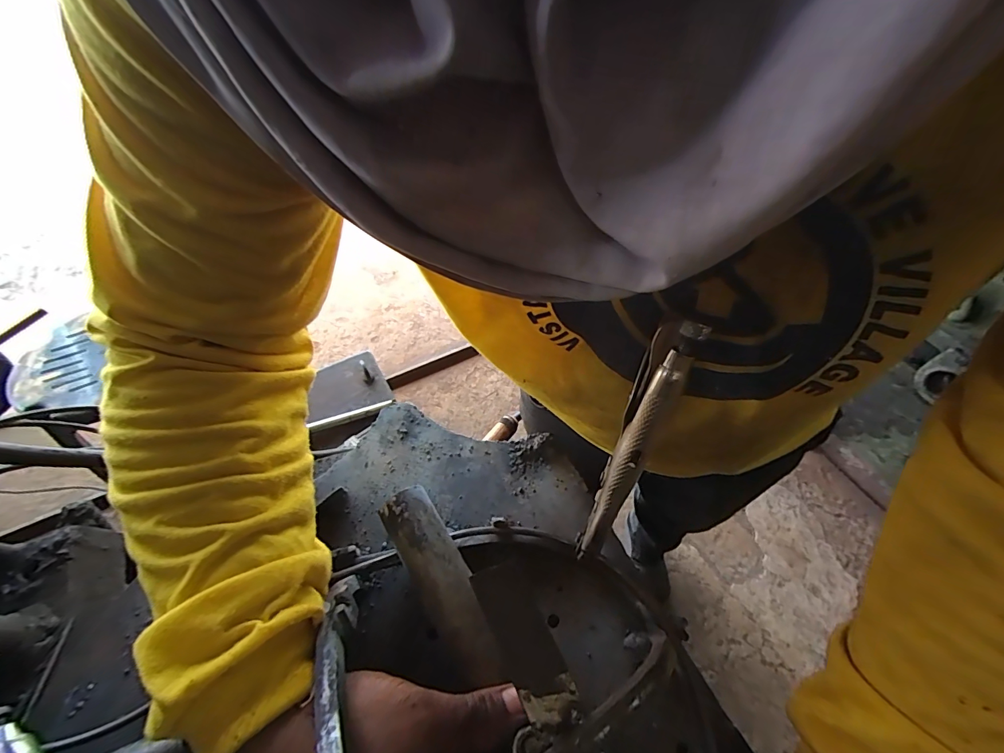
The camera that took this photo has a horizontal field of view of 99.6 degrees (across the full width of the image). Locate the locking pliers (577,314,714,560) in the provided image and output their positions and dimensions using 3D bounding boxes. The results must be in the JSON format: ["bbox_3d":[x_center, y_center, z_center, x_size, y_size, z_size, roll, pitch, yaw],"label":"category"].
[{"bbox_3d":[0.072,0.040,0.239,0.016,0.156,0.037,19,24,9],"label":"locking pliers"}]

